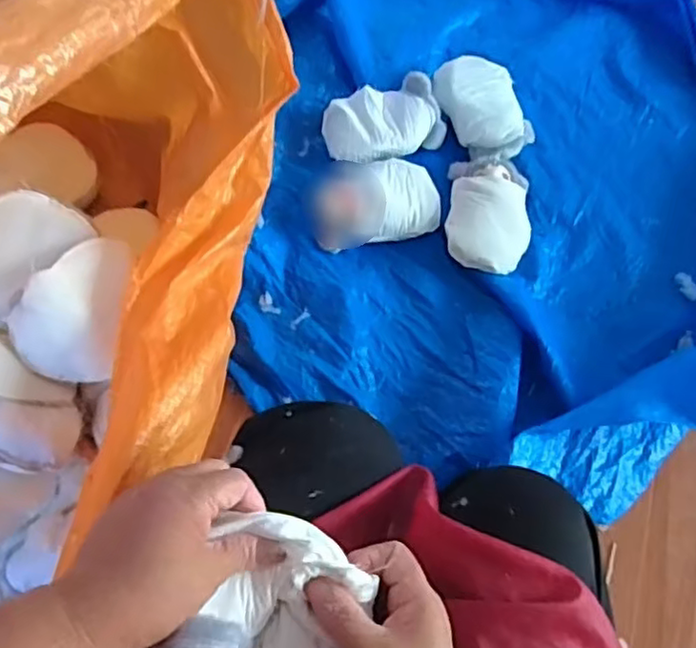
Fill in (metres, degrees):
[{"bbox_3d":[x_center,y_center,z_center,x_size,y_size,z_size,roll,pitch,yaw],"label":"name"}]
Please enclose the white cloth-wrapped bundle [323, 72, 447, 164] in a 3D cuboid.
[{"bbox_3d":[0.054,-0.309,1.009,0.181,0.059,0.112,-14,67,-8],"label":"white cloth-wrapped bundle"}]

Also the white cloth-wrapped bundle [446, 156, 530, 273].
[{"bbox_3d":[0.207,-0.164,0.952,0.117,0.056,0.185,7,66,1],"label":"white cloth-wrapped bundle"}]

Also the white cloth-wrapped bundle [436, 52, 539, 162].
[{"bbox_3d":[0.215,-0.339,1.026,0.125,0.062,0.176,-26,69,-13],"label":"white cloth-wrapped bundle"}]

